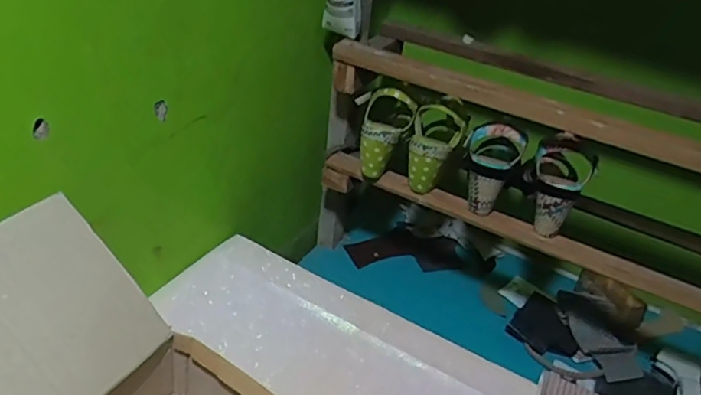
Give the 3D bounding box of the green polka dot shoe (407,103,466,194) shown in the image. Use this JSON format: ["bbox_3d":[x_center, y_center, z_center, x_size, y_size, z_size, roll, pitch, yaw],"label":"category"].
[{"bbox_3d":[0.130,-0.076,0.843,0.076,0.126,0.078,12,33,6],"label":"green polka dot shoe"}]

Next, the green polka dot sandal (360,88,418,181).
[{"bbox_3d":[0.046,-0.100,0.860,0.075,0.143,0.064,22,12,20],"label":"green polka dot sandal"}]

